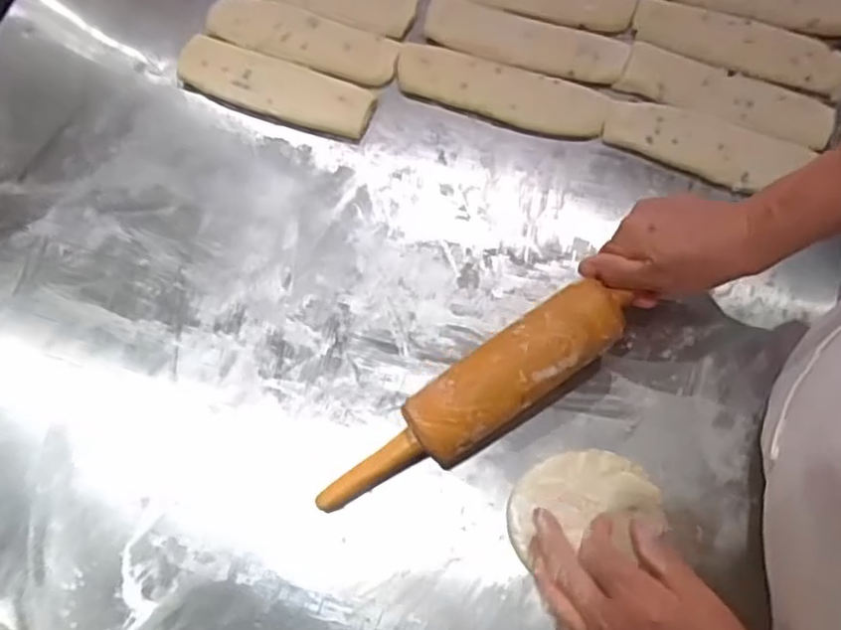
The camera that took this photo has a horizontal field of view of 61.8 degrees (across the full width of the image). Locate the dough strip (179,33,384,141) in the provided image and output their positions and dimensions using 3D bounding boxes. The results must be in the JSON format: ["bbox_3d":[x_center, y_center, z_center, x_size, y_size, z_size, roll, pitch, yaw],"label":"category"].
[{"bbox_3d":[-0.134,-0.209,0.645,0.184,0.012,0.060,20,73,8],"label":"dough strip"}]

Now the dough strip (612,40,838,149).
[{"bbox_3d":[0.275,-0.198,0.632,0.184,0.004,0.054,22,73,9],"label":"dough strip"}]

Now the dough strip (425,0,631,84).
[{"bbox_3d":[0.096,-0.258,0.663,0.189,0.005,0.062,18,72,7],"label":"dough strip"}]

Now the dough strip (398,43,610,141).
[{"bbox_3d":[0.073,-0.204,0.642,0.192,0.007,0.062,16,72,7],"label":"dough strip"}]

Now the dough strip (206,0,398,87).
[{"bbox_3d":[-0.113,-0.263,0.662,0.184,0.010,0.060,17,72,7],"label":"dough strip"}]

